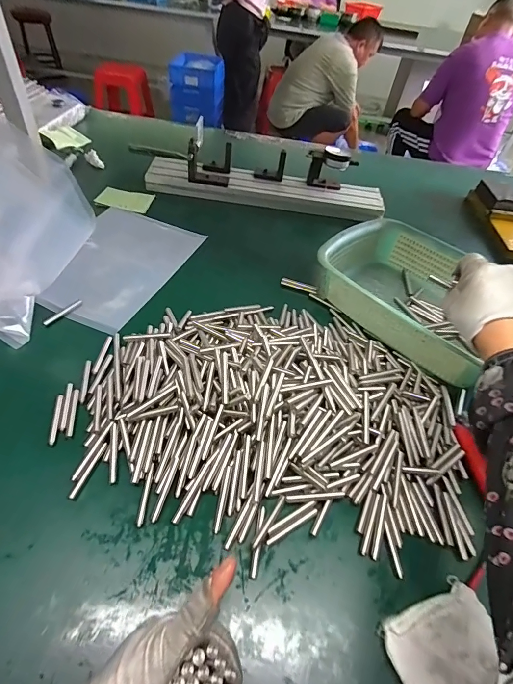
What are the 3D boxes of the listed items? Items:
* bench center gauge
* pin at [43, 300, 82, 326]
[{"bbox_3d":[0.025,-0.343,0.739,0.483,0.101,0.098,6,48,-3],"label":"bench center gauge"},{"bbox_3d":[-0.260,-0.040,0.490,0.007,0.006,0.060,26,50,16],"label":"pin"}]

